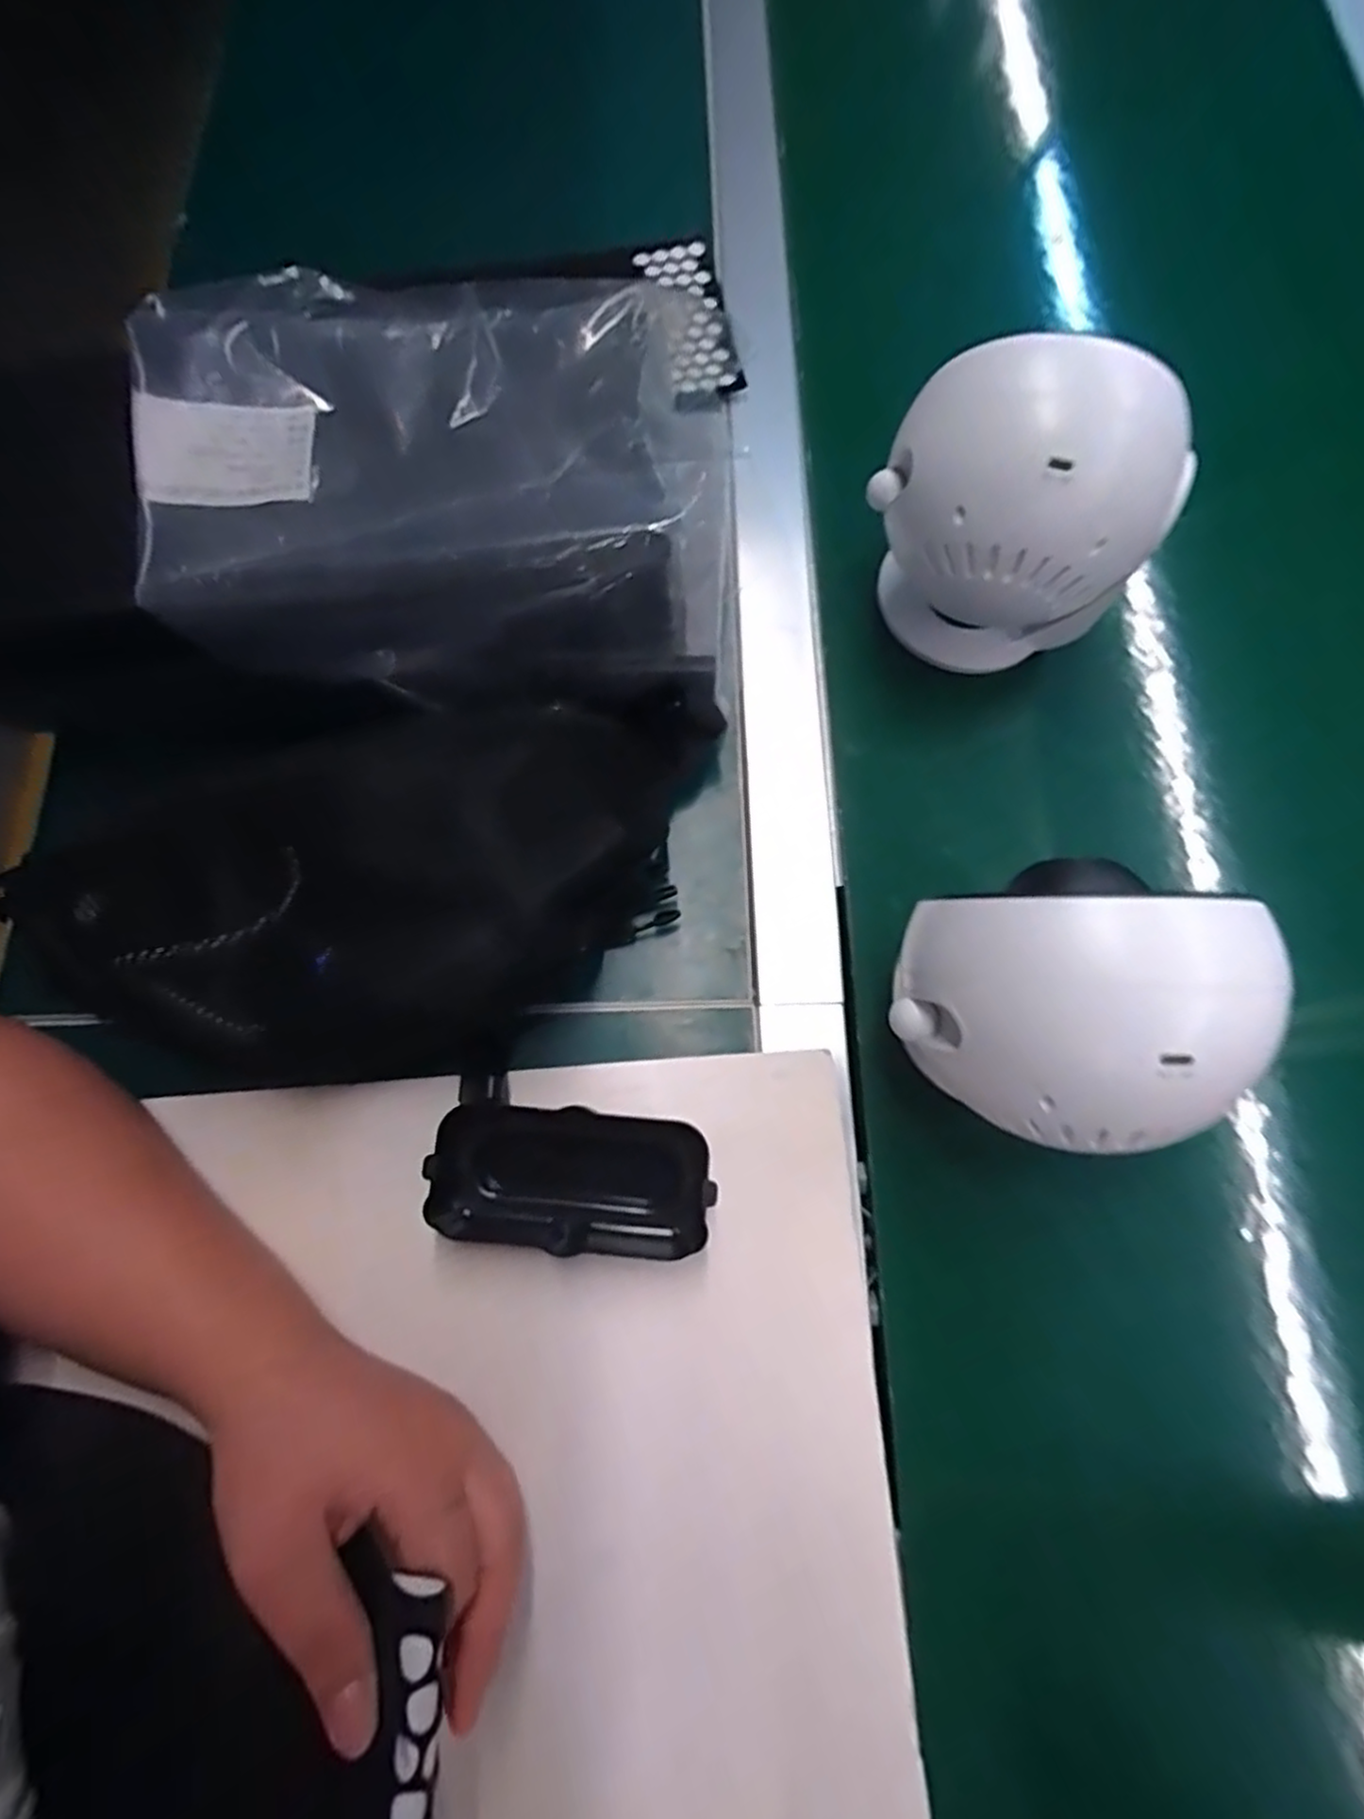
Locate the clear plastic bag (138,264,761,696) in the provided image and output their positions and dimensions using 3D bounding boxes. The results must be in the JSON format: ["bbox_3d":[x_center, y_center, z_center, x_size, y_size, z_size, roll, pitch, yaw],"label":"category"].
[{"bbox_3d":[-0.101,-0.184,0.310,0.239,0.057,0.180,4,75,1],"label":"clear plastic bag"}]

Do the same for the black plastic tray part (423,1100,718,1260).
[{"bbox_3d":[-0.045,0.112,0.296,0.109,0.031,0.055,5,75,0],"label":"black plastic tray part"}]

